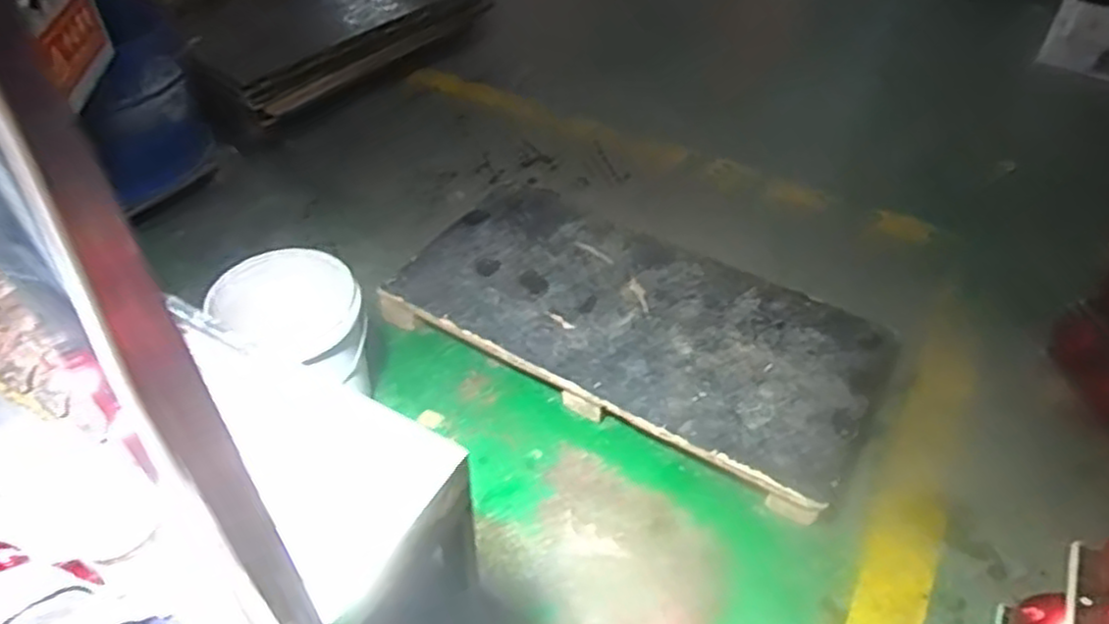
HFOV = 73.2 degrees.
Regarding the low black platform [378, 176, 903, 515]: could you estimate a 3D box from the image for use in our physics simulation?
[{"bbox_3d":[0.218,0.014,1.949,1.204,0.092,0.632,22,50,20],"label":"low black platform"}]

